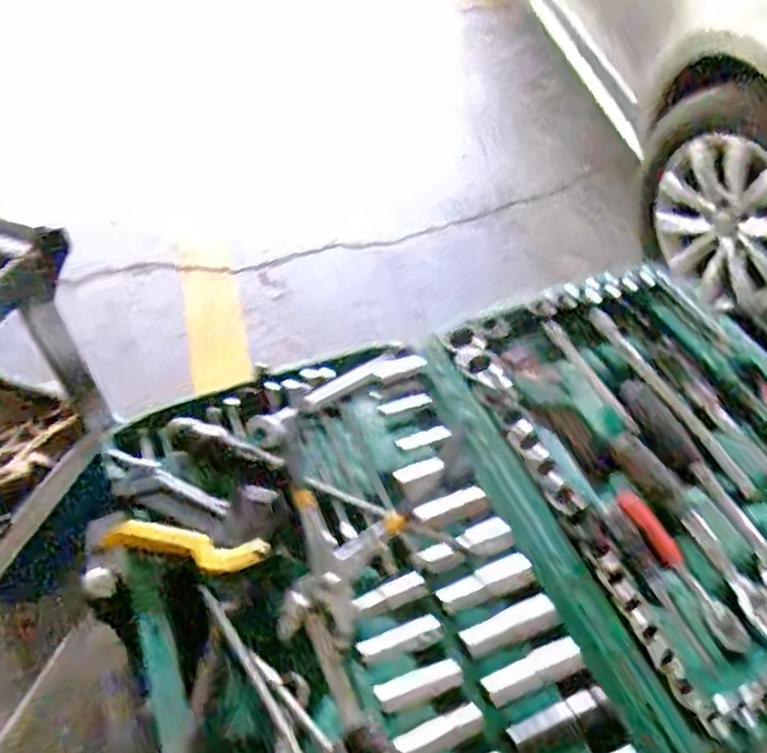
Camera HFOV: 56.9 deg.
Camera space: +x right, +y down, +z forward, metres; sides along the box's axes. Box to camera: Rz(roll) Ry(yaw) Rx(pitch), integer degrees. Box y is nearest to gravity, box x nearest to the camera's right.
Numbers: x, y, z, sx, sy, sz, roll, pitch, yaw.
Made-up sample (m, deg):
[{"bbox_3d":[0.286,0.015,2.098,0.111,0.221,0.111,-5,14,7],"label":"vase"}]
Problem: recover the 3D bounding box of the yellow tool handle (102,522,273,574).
[{"bbox_3d":[-0.161,0.138,0.570,0.134,0.017,0.032,7,51,6],"label":"yellow tool handle"}]

